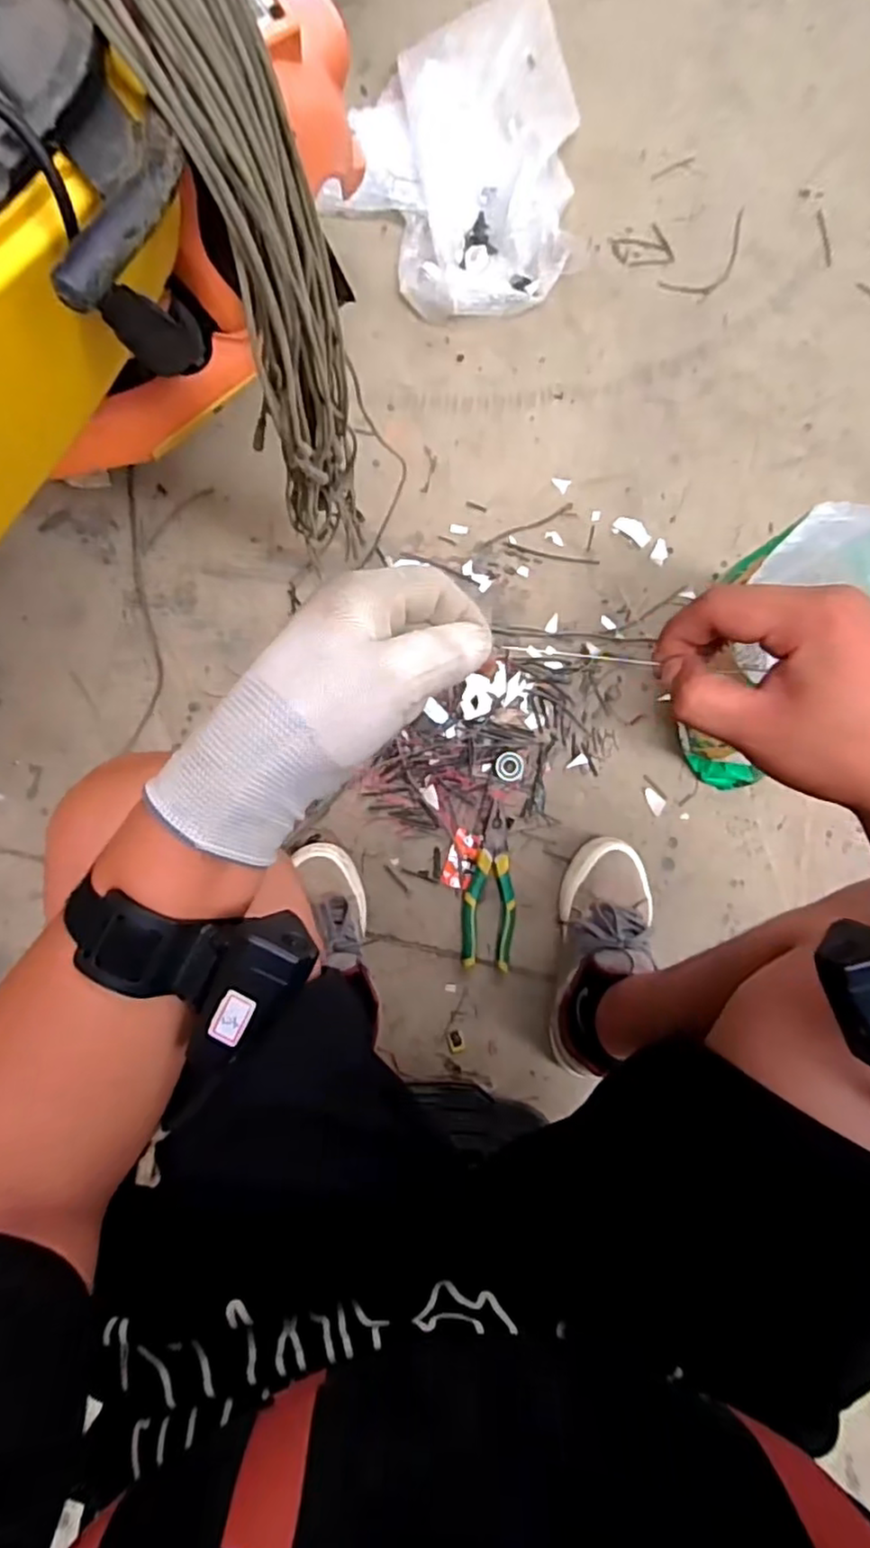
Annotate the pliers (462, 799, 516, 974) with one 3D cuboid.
[{"bbox_3d":[0.066,0.134,0.800,0.061,0.021,0.193,4,83,-5],"label":"pliers"}]

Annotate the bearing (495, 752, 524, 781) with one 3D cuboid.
[{"bbox_3d":[0.093,-0.009,0.828,0.034,0.006,0.036,12,83,-4],"label":"bearing"}]

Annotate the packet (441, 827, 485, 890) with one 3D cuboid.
[{"bbox_3d":[0.034,0.104,0.808,0.036,0.006,0.070,19,82,-3],"label":"packet"}]

